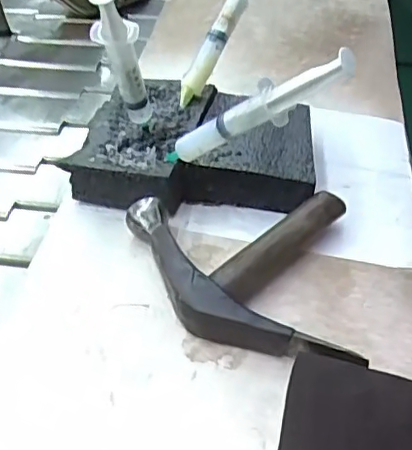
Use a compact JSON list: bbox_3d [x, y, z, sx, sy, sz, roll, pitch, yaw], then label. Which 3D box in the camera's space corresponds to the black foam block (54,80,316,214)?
[{"bbox_3d":[-0.007,-0.060,0.431,0.165,0.037,0.128,2,43,3],"label":"black foam block"}]

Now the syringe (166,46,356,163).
[{"bbox_3d":[0.025,-0.064,0.338,0.146,0.023,0.012,-21,24,44],"label":"syringe"}]

